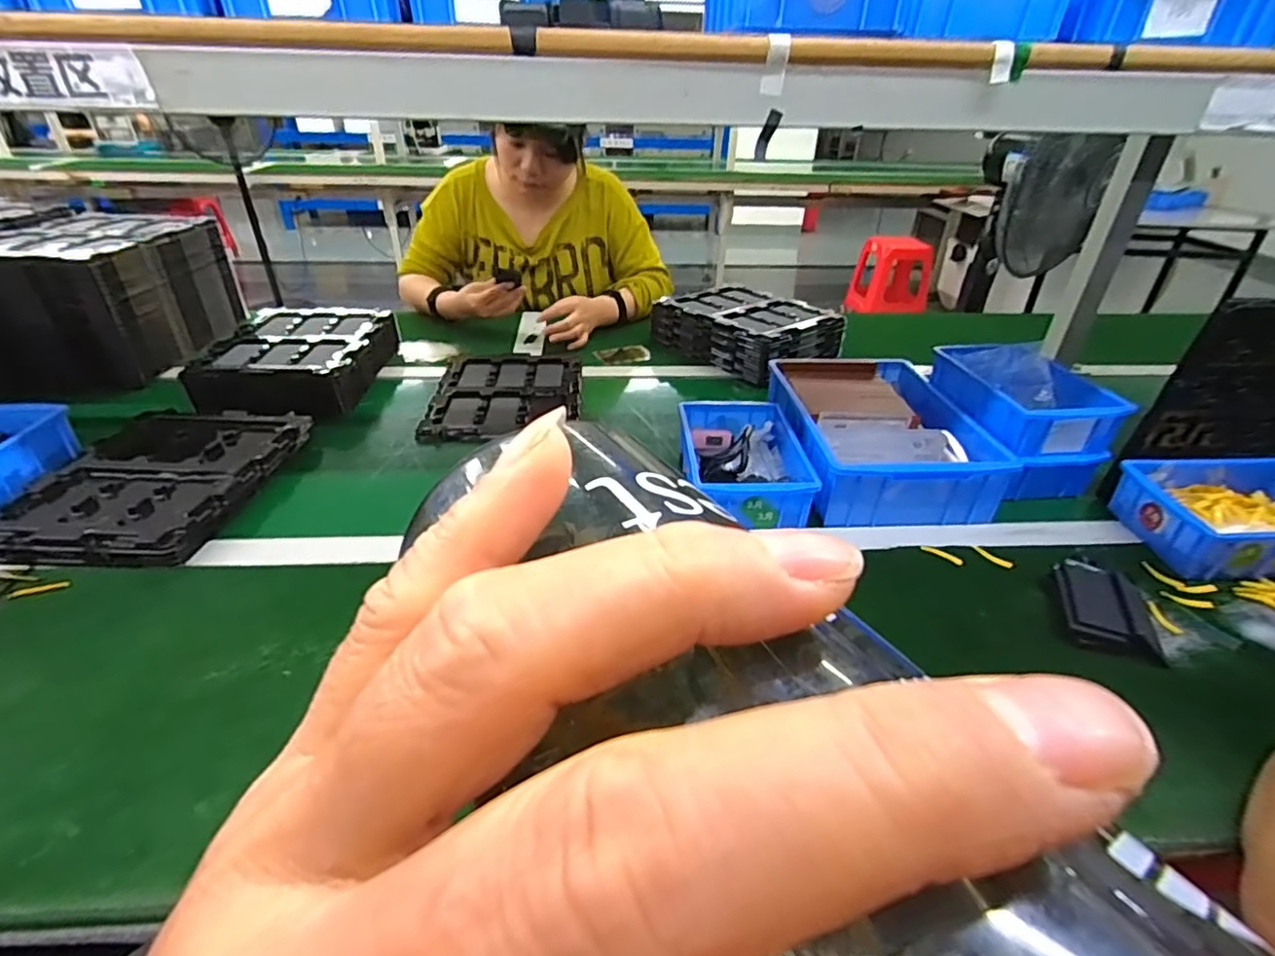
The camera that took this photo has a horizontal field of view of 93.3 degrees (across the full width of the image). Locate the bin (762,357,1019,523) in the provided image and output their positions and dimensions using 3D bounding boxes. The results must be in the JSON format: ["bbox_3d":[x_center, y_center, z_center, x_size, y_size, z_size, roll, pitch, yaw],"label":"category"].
[{"bbox_3d":[0.301,-0.064,0.793,0.226,0.085,0.323,-1,33,-4],"label":"bin"}]

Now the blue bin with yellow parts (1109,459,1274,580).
[{"bbox_3d":[0.688,0.040,0.689,0.233,0.065,0.156,1,33,-2],"label":"blue bin with yellow parts"}]

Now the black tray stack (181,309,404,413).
[{"bbox_3d":[-0.526,-0.186,0.941,0.218,0.061,0.295,-1,33,-4],"label":"black tray stack"}]

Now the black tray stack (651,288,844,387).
[{"bbox_3d":[0.201,-0.281,1.127,0.229,0.080,0.270,-23,41,-33],"label":"black tray stack"}]

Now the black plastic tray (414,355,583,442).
[{"bbox_3d":[-0.196,-0.131,0.923,0.217,0.016,0.265,-1,33,-4],"label":"black plastic tray"}]

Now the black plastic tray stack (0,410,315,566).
[{"bbox_3d":[-0.538,-0.003,0.682,0.226,0.031,0.290,3,33,1],"label":"black plastic tray stack"}]

